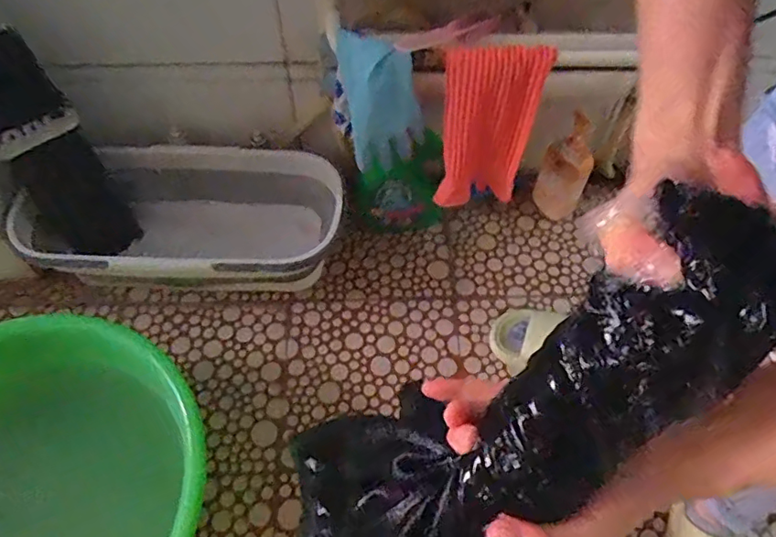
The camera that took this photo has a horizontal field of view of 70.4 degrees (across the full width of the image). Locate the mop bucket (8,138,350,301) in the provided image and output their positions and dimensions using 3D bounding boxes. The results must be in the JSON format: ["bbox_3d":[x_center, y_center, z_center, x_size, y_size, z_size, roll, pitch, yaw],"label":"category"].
[{"bbox_3d":[-0.356,-0.072,0.997,0.524,0.199,0.265,1,58,0],"label":"mop bucket"}]

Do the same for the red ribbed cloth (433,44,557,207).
[{"bbox_3d":[0.144,-0.197,0.798,0.138,0.242,0.021,-2,38,-6],"label":"red ribbed cloth"}]

